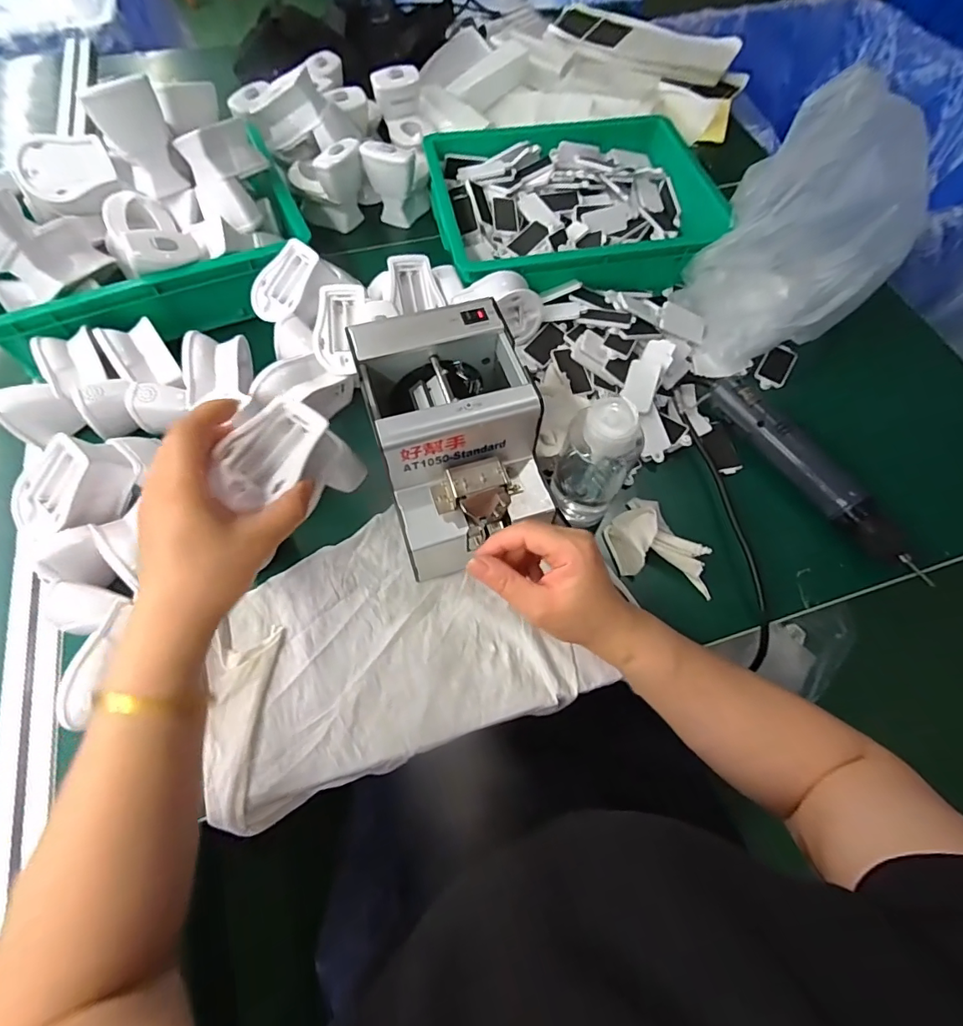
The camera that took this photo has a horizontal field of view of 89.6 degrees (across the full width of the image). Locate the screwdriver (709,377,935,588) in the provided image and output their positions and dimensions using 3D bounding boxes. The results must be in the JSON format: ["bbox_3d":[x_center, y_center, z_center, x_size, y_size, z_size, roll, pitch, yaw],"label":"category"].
[{"bbox_3d":[0.329,-0.042,0.485,0.033,0.034,0.254,-32,69,-15],"label":"screwdriver"}]

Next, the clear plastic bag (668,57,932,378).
[{"bbox_3d":[0.323,-0.289,0.508,0.174,0.207,0.148,-21,67,-11],"label":"clear plastic bag"}]

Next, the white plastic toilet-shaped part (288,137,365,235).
[{"bbox_3d":[-0.203,-0.434,0.633,0.090,0.092,0.066,39,69,16],"label":"white plastic toilet-shaped part"}]

